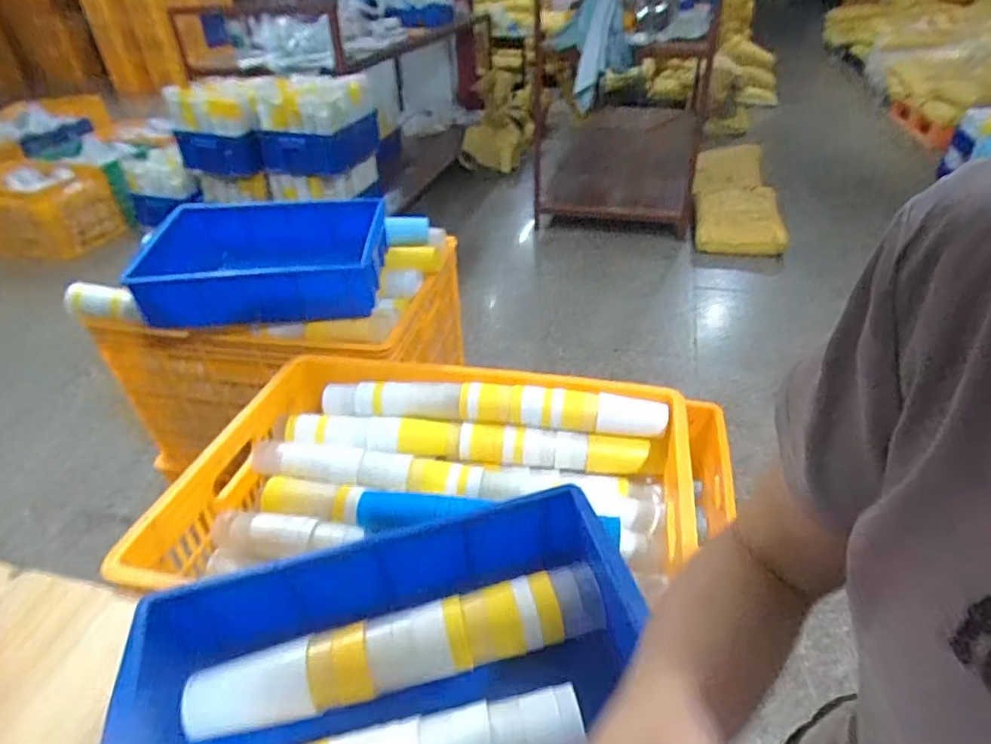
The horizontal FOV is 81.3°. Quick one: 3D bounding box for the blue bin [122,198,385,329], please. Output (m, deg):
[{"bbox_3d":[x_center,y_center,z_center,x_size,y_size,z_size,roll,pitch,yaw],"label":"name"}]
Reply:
[{"bbox_3d":[-0.426,-0.211,1.104,0.451,0.117,0.273,-1,36,2],"label":"blue bin"}]

